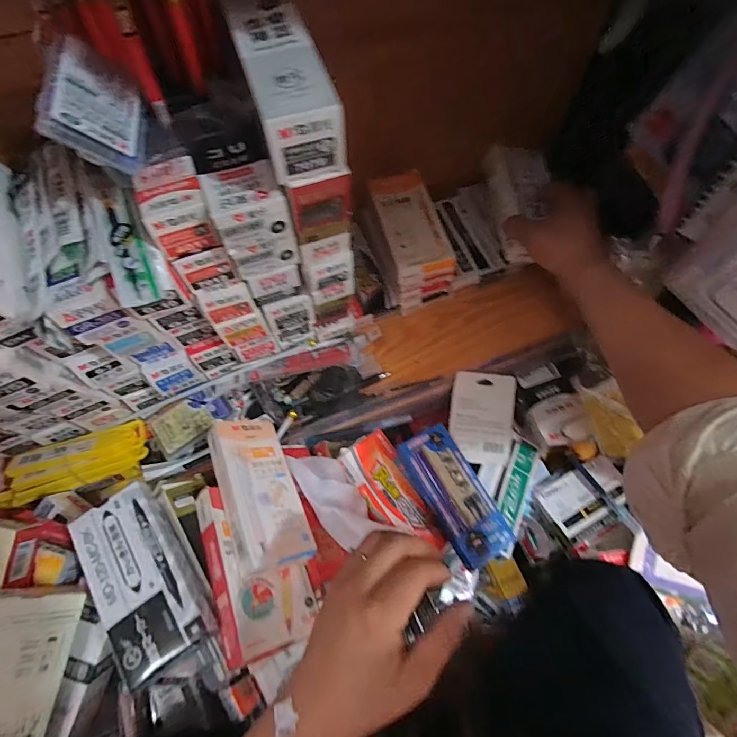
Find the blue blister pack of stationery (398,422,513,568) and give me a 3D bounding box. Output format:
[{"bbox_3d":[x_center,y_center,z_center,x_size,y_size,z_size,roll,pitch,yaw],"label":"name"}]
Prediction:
[{"bbox_3d":[0.101,0.143,0.463,0.070,0.023,0.152,-29,66,-13],"label":"blue blister pack of stationery"}]

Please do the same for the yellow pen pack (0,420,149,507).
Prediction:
[{"bbox_3d":[-0.324,0.106,0.434,0.164,0.041,0.065,-16,63,-7],"label":"yellow pen pack"}]

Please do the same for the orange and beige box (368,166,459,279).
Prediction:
[{"bbox_3d":[0.051,-0.183,0.496,0.069,0.022,0.147,-15,63,-6],"label":"orange and beige box"}]

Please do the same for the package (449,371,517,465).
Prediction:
[{"bbox_3d":[0.145,0.063,0.510,0.080,0.004,0.113,6,88,-2],"label":"package"}]

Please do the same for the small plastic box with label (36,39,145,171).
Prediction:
[{"bbox_3d":[-0.182,-0.179,0.270,0.010,0.056,0.088,-24,65,38],"label":"small plastic box with label"}]

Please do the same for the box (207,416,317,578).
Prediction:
[{"bbox_3d":[-0.108,0.118,0.395,0.067,0.024,0.153,4,47,-42],"label":"box"}]

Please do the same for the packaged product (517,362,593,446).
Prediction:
[{"bbox_3d":[0.243,0.045,0.524,0.062,0.019,0.107,-8,63,-3],"label":"packaged product"}]

